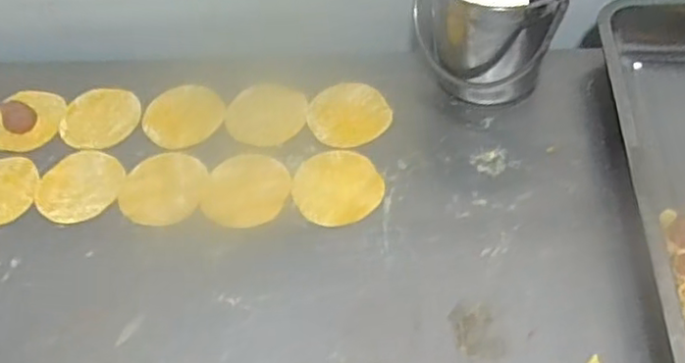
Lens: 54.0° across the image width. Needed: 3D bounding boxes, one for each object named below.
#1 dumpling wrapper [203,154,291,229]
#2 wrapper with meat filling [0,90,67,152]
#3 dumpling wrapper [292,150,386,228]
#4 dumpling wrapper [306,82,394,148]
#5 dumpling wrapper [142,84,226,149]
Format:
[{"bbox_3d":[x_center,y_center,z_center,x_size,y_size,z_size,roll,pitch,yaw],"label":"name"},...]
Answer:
[{"bbox_3d":[-0.090,0.008,0.630,0.080,0.004,0.082,-2,53,3],"label":"dumpling wrapper"},{"bbox_3d":[-0.334,-0.067,0.704,0.078,0.012,0.077,6,54,8],"label":"wrapper with meat filling"},{"bbox_3d":[-0.005,0.004,0.620,0.078,0.004,0.084,-2,53,3],"label":"dumpling wrapper"},{"bbox_3d":[0.006,-0.068,0.672,0.079,0.004,0.077,0,59,-1],"label":"dumpling wrapper"},{"bbox_3d":[-0.162,-0.067,0.689,0.080,0.004,0.078,-2,58,4],"label":"dumpling wrapper"}]

